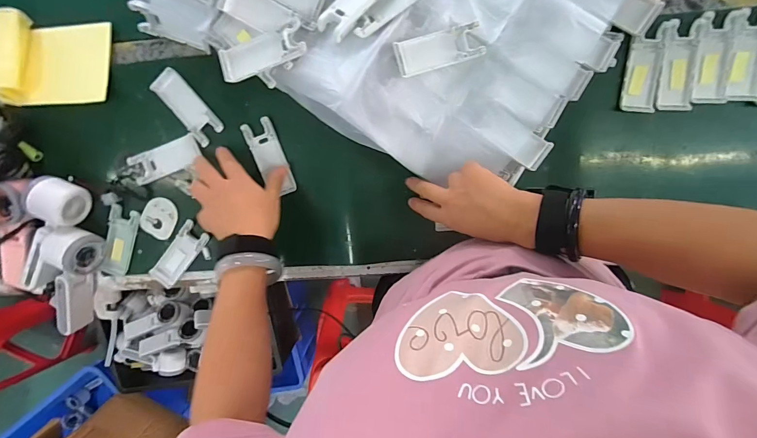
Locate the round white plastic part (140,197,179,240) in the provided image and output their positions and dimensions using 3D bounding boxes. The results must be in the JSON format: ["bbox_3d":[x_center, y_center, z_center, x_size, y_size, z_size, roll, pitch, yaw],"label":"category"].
[{"bbox_3d":[-0.318,0.000,0.529,0.049,0.006,0.059,31,99,-2],"label":"round white plastic part"}]

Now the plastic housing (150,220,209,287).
[{"bbox_3d":[-0.292,0.054,0.531,0.040,0.011,0.110,40,98,-3],"label":"plastic housing"}]

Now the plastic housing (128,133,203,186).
[{"bbox_3d":[-0.294,-0.083,0.500,0.107,0.014,0.042,-19,97,5],"label":"plastic housing"}]

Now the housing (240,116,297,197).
[{"bbox_3d":[-0.150,-0.082,0.494,0.041,0.009,0.105,-20,97,6],"label":"housing"}]

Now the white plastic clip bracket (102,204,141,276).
[{"bbox_3d":[-0.383,0.033,0.537,0.041,0.013,0.104,23,99,-1],"label":"white plastic clip bracket"}]

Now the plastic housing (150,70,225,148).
[{"bbox_3d":[-0.256,-0.149,0.487,0.042,0.011,0.104,-39,95,7],"label":"plastic housing"}]

